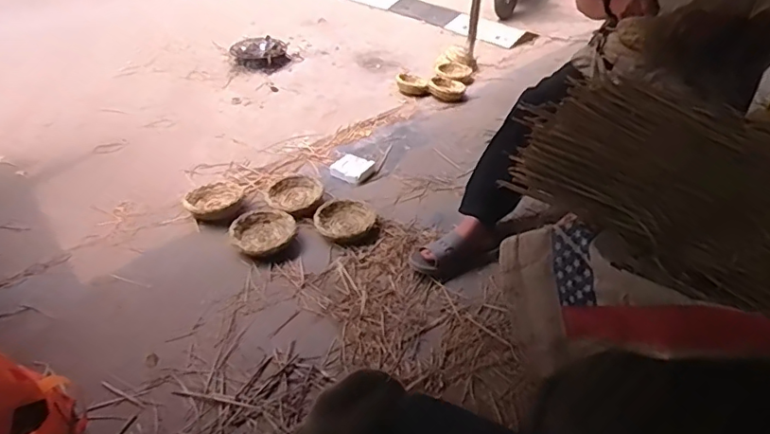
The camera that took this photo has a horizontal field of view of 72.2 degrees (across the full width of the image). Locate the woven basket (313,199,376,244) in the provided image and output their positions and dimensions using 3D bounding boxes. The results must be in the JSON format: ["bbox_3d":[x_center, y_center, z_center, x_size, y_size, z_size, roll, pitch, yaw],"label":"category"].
[{"bbox_3d":[-0.127,0.011,1.650,0.177,0.042,0.166,1,36,-1],"label":"woven basket"}]

